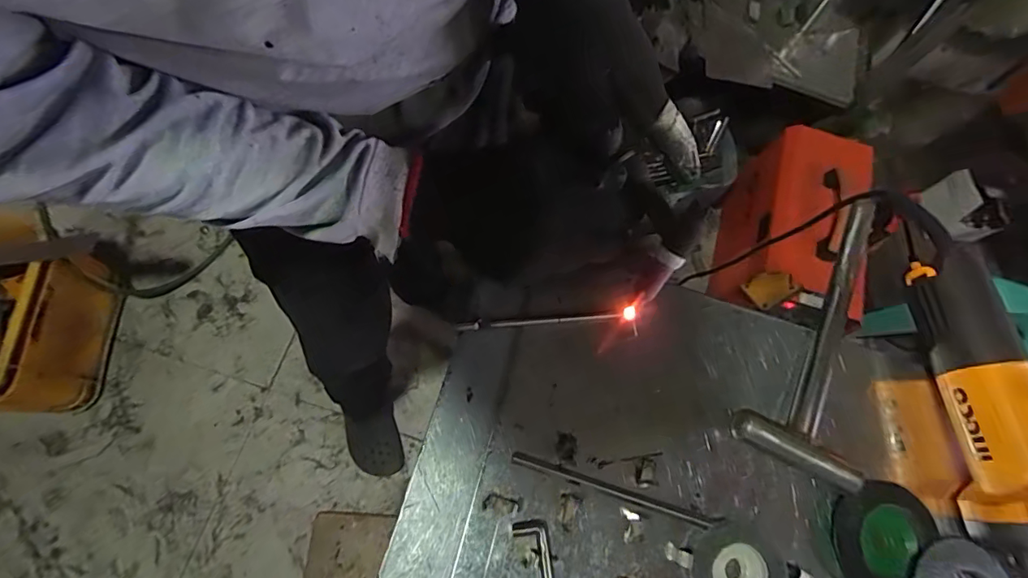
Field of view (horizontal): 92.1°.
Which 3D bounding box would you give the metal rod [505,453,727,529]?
[{"bbox_3d":[0.072,0.144,0.352,0.153,0.013,0.009,19,71,1],"label":"metal rod"}]

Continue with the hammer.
[{"bbox_3d":[0.264,0.033,0.394,0.090,0.021,0.241,33,72,6],"label":"hammer"}]

